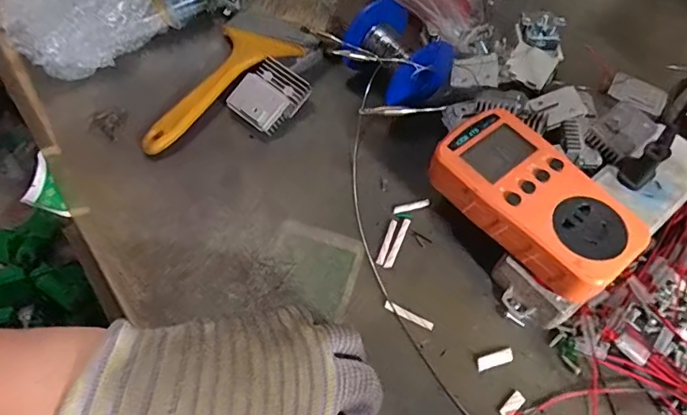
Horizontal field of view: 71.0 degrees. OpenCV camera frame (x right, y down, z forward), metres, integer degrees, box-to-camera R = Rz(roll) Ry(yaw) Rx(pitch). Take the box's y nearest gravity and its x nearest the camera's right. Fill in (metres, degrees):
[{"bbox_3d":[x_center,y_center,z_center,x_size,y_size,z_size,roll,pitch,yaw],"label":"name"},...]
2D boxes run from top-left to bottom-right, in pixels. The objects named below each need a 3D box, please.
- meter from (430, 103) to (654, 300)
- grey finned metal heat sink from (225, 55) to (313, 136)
[{"bbox_3d":[0.118,-0.007,0.300,0.069,0.027,0.126,-38,69,-21],"label":"meter"},{"bbox_3d":[-0.060,-0.091,0.384,0.047,0.015,0.058,34,64,16],"label":"grey finned metal heat sink"}]

